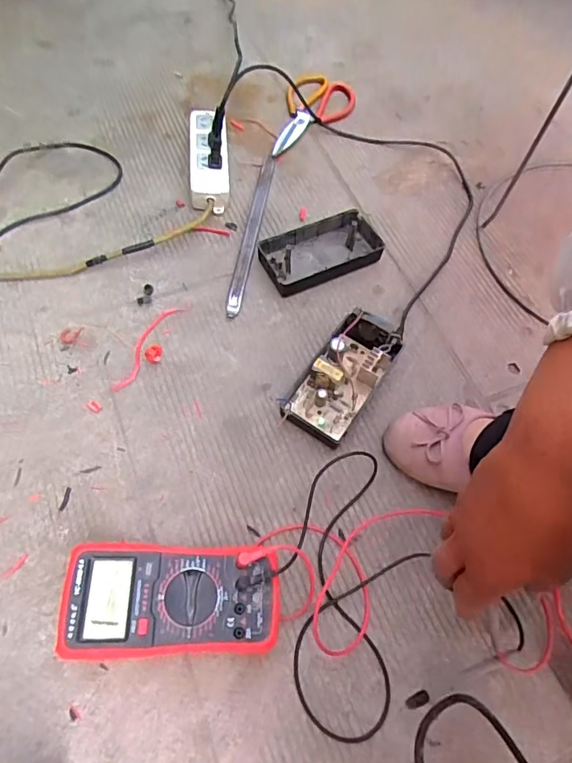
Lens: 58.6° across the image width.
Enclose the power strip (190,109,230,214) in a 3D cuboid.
[{"bbox_3d":[-0.110,-0.320,0.723,0.056,0.043,0.179,-3,65,-5],"label":"power strip"}]

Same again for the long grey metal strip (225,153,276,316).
[{"bbox_3d":[-0.045,-0.208,0.686,0.020,0.007,0.271,10,62,1],"label":"long grey metal strip"}]

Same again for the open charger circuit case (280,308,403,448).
[{"bbox_3d":[0.065,-0.008,0.577,0.076,0.050,0.155,31,64,12],"label":"open charger circuit case"}]

